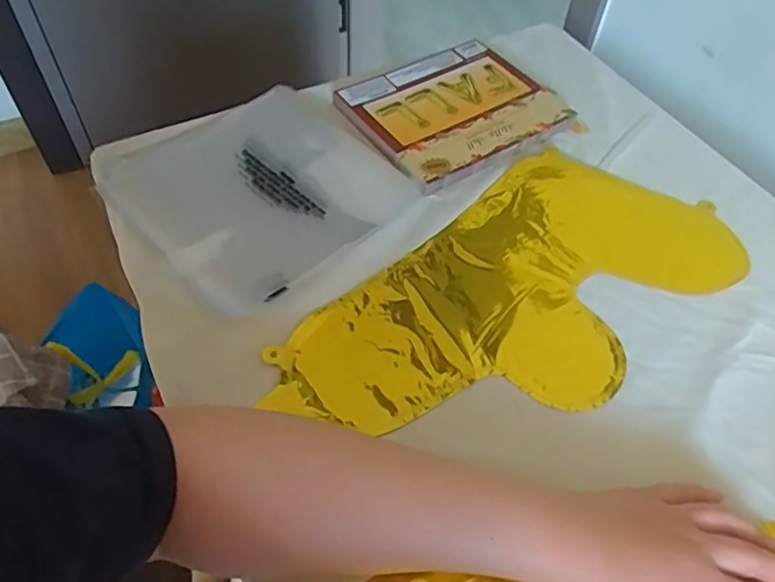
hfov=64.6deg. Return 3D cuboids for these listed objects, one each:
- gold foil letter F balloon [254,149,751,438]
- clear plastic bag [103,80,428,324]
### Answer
[{"bbox_3d":[0.113,0.005,0.502,0.399,0.011,0.196,-37,63,-27],"label":"gold foil letter F balloon"},{"bbox_3d":[-0.115,-0.096,0.552,0.220,0.013,0.215,-37,63,-27],"label":"clear plastic bag"}]

